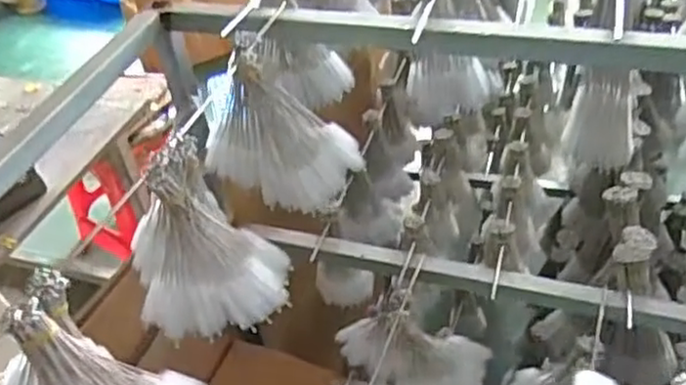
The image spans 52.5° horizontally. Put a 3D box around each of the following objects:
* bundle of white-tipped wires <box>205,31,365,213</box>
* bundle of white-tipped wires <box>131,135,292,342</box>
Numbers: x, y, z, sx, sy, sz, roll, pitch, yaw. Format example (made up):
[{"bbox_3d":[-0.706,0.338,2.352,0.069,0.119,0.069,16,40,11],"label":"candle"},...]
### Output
[{"bbox_3d":[-0.087,-0.094,0.870,0.198,0.195,0.096,18,45,29],"label":"bundle of white-tipped wires"},{"bbox_3d":[-0.154,0.036,0.745,0.160,0.183,0.150,-18,40,-13],"label":"bundle of white-tipped wires"}]

